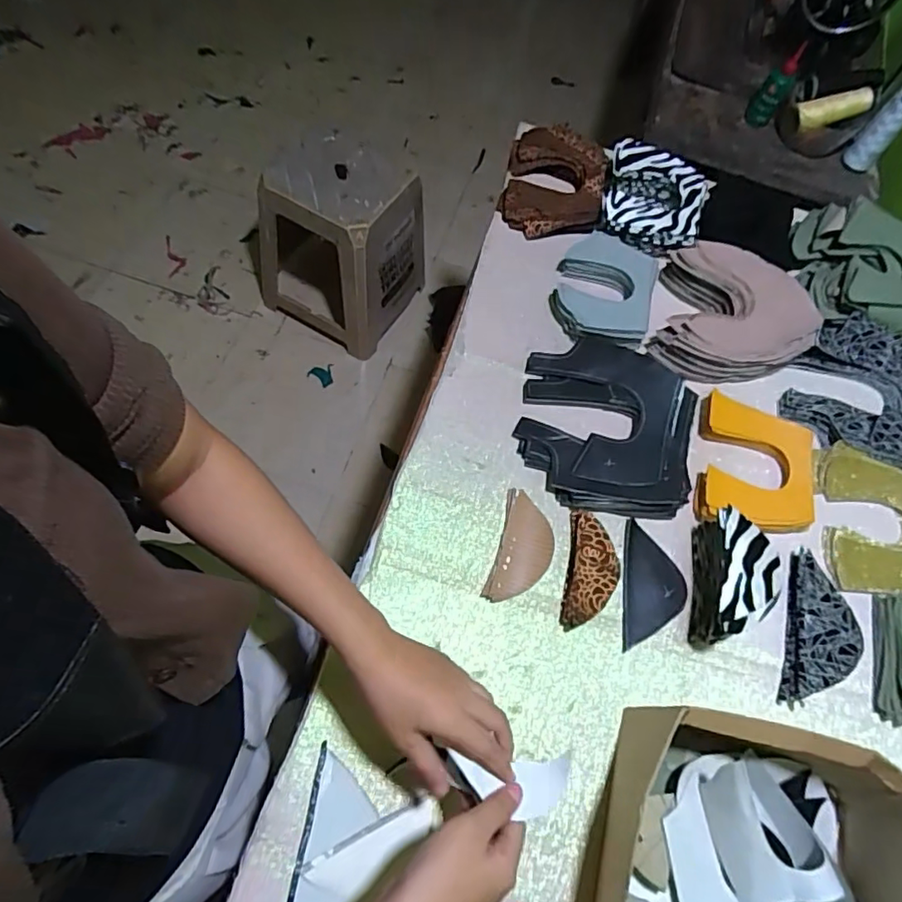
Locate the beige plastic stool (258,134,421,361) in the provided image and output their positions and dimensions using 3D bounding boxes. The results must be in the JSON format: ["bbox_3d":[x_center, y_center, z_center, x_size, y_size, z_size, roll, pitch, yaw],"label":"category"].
[{"bbox_3d":[-0.279,-0.508,1.424,0.350,0.419,0.319,23,65,3],"label":"beige plastic stool"}]

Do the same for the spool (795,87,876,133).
[{"bbox_3d":[0.608,-0.540,0.889,0.109,0.036,0.037,-9,63,16],"label":"spool"}]

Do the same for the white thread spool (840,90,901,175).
[{"bbox_3d":[0.675,-0.504,0.876,0.048,0.137,0.053,46,45,17],"label":"white thread spool"}]

